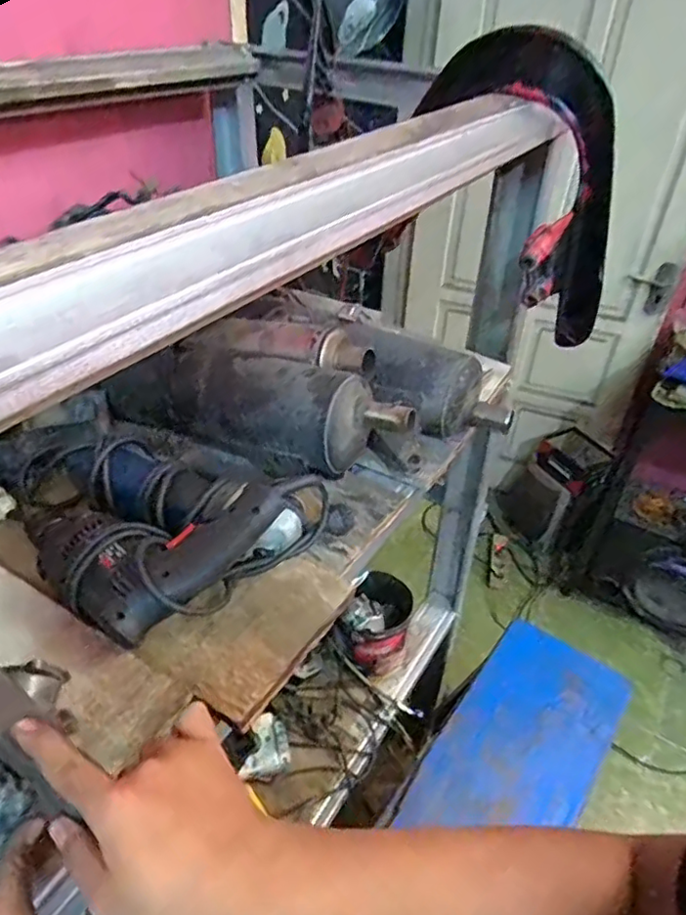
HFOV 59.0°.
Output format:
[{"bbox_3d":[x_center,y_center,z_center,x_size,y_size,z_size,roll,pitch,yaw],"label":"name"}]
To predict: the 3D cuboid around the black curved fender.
[{"bbox_3d":[0.229,-0.293,0.697,0.184,0.353,0.099,-13,29,32],"label":"black curved fender"}]

